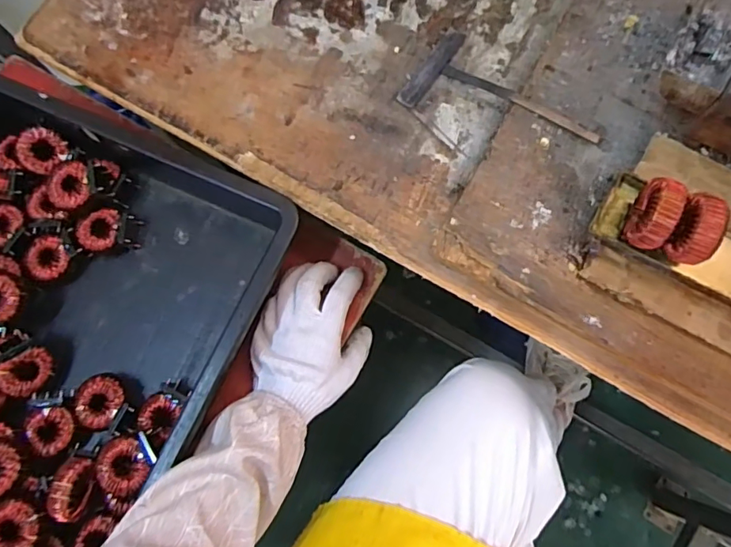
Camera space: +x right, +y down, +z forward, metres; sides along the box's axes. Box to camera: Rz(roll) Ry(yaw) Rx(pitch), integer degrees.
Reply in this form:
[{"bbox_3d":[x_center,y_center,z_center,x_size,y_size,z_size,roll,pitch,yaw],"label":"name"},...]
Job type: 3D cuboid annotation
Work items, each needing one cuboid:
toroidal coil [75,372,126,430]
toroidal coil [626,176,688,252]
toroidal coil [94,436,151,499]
[{"bbox_3d":[-0.250,0.122,0.485,0.044,0.024,0.048,0,77,2],"label":"toroidal coil"},{"bbox_3d":[0.219,-0.044,0.391,0.024,0.056,0.055,19,78,6],"label":"toroidal coil"},{"bbox_3d":[-0.209,0.168,0.444,0.043,0.027,0.049,-27,78,-5],"label":"toroidal coil"}]

